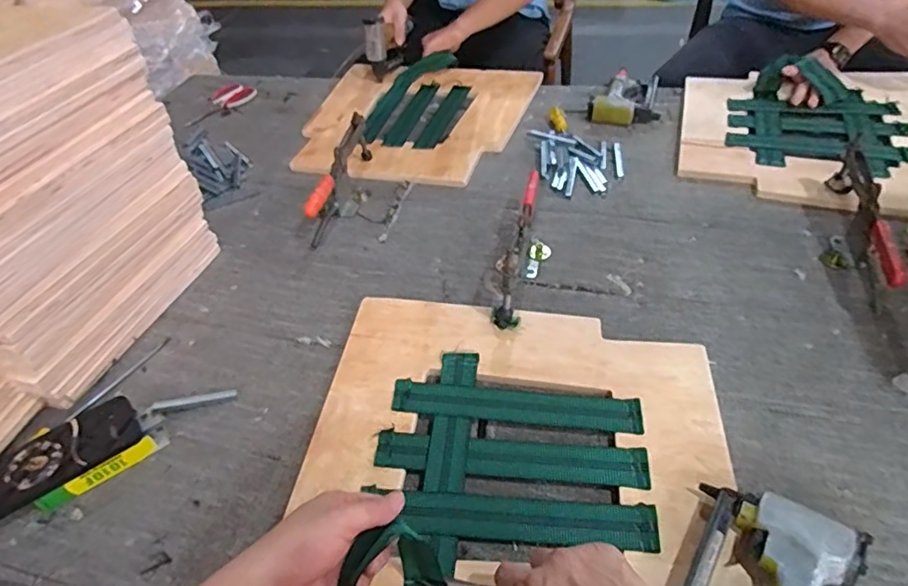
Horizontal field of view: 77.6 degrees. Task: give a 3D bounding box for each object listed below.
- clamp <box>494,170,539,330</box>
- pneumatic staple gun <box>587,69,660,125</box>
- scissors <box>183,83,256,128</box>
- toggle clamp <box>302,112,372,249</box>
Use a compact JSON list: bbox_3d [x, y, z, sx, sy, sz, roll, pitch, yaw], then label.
[{"bbox_3d":[0.095,-0.075,0.841,0.033,0.103,0.274,4,46,12],"label":"clamp"},{"bbox_3d":[0.365,-0.421,1.210,0.136,0.039,0.196,6,47,14],"label":"pneumatic staple gun"},{"bbox_3d":[-0.568,-0.450,1.365,0.103,0.018,0.198,13,48,20],"label":"scissors"},{"bbox_3d":[-0.202,-0.213,1.017,0.056,0.100,0.291,3,46,11],"label":"toggle clamp"}]

